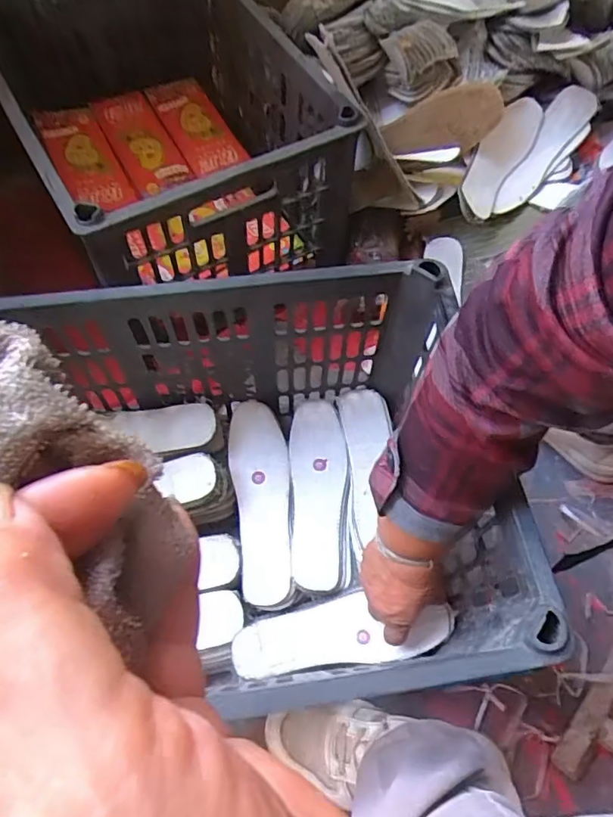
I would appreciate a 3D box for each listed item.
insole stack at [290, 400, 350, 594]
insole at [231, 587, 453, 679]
[{"bbox_3d":[0.015,0.099,0.643,0.065,0.046,0.224,-1,64,-3],"label":"insole stack"},{"bbox_3d":[0.036,0.226,0.550,0.217,0.023,0.067,-6,64,0],"label":"insole"}]

